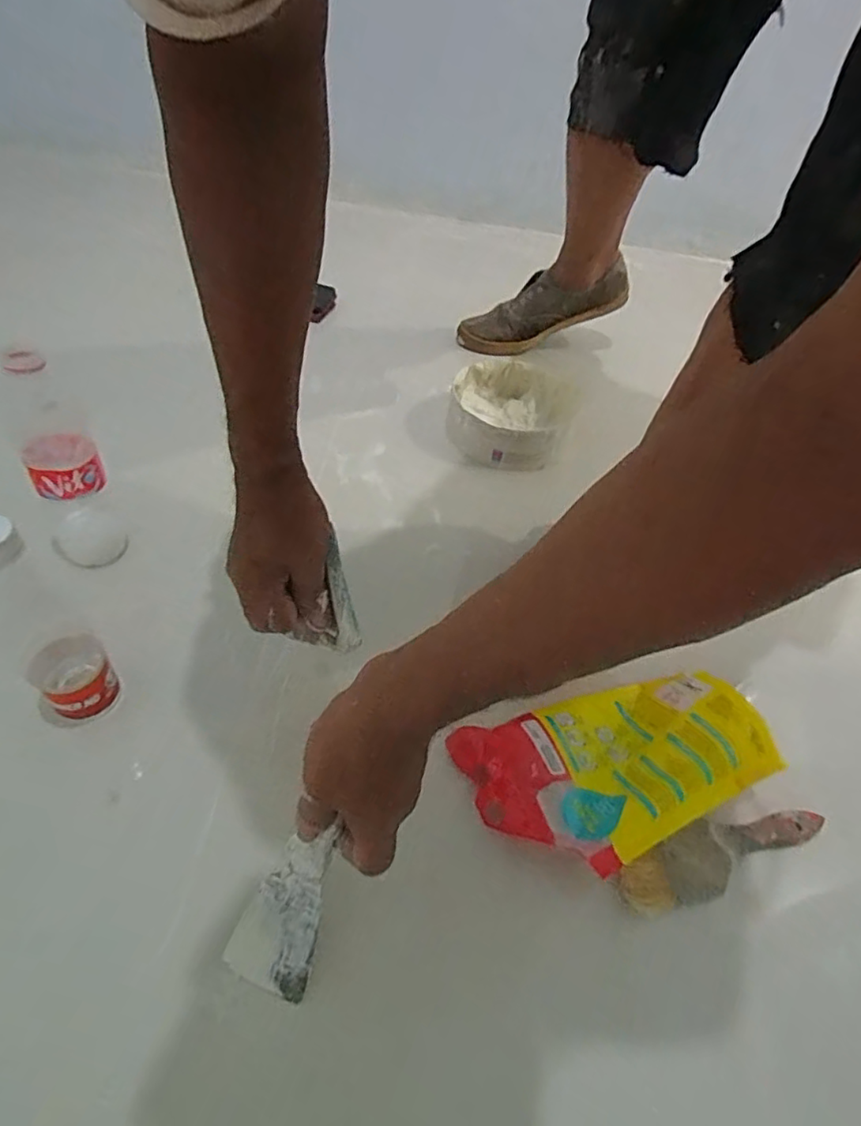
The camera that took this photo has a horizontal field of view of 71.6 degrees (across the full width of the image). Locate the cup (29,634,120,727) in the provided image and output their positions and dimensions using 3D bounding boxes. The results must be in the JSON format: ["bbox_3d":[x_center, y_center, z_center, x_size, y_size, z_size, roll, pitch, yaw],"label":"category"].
[{"bbox_3d":[-0.303,0.103,0.508,0.061,0.055,0.055,-27,56,-28],"label":"cup"}]

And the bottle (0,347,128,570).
[{"bbox_3d":[-0.355,-0.092,0.577,0.069,0.217,0.078,-23,54,-26],"label":"bottle"}]

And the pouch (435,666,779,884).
[{"bbox_3d":[0.157,0.169,0.510,0.248,0.062,0.149,-10,50,-16],"label":"pouch"}]

